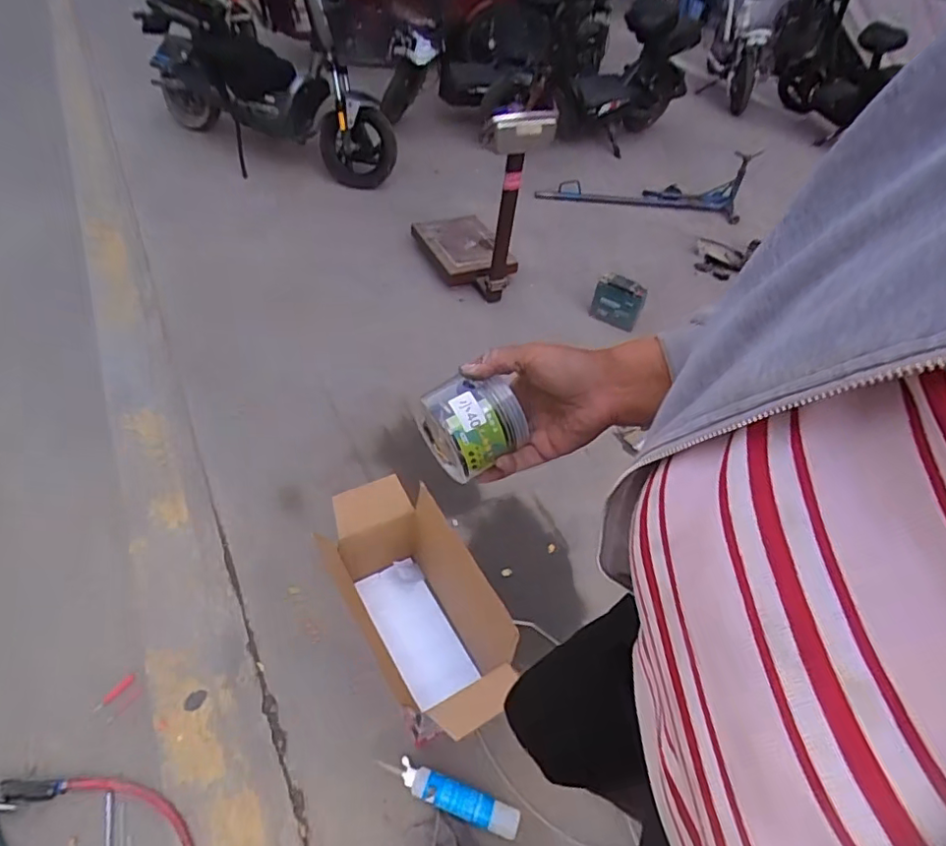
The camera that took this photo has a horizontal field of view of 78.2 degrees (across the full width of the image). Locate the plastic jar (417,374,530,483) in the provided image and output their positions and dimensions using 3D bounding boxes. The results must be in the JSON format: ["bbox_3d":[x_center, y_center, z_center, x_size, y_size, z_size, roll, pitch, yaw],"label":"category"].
[{"bbox_3d":[-0.004,0.000,0.493,0.067,0.081,0.079,-31,55,-33],"label":"plastic jar"}]

